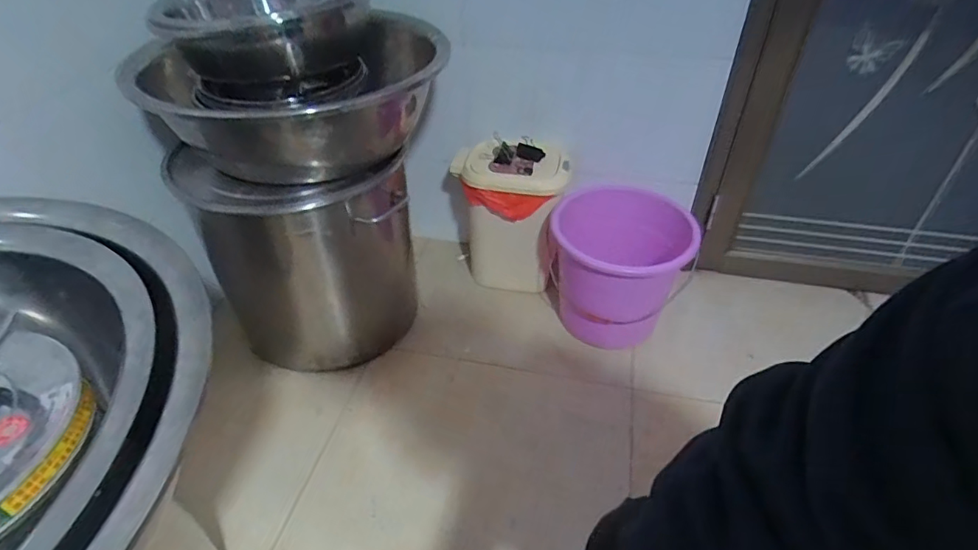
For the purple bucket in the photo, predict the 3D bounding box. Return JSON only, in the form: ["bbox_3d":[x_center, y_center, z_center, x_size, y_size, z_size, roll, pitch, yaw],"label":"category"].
[{"bbox_3d":[0.299,0.007,1.279,0.321,0.326,0.284,13,42,16],"label":"purple bucket"}]

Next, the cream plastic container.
[{"bbox_3d":[0.048,-0.142,1.414,0.285,0.394,0.199,10,41,9],"label":"cream plastic container"}]

